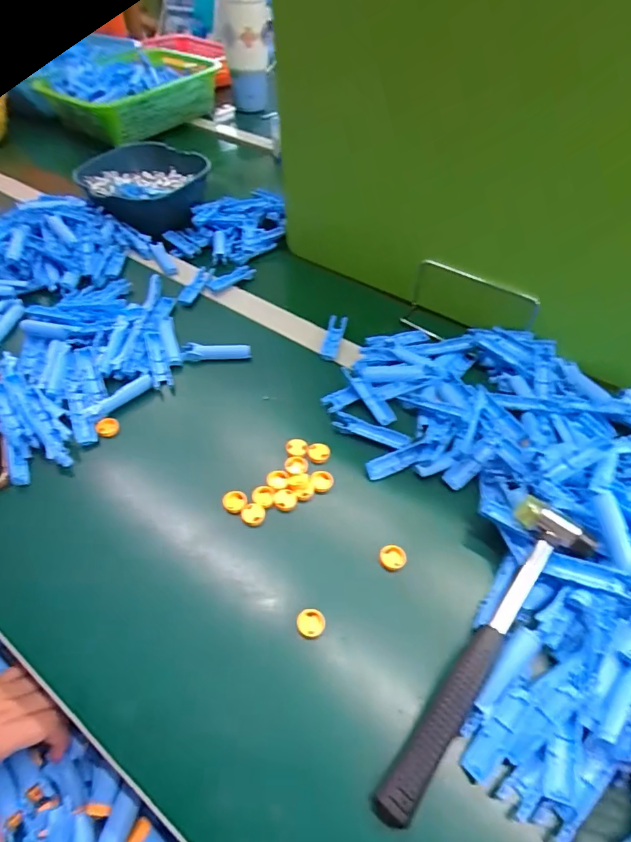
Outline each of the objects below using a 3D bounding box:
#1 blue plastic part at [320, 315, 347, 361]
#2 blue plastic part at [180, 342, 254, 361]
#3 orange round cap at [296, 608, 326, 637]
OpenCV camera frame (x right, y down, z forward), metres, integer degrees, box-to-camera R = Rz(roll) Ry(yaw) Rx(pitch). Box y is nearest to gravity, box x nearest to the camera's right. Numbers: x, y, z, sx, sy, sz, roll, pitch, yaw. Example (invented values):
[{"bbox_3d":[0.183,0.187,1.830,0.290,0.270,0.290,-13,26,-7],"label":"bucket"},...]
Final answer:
[{"bbox_3d":[0.022,-0.102,0.562,0.021,0.015,0.084,10,50,8],"label":"blue plastic part"},{"bbox_3d":[-0.117,-0.083,0.538,0.080,0.017,0.017,-2,50,-2],"label":"blue plastic part"},{"bbox_3d":[-0.004,0.157,0.354,0.021,0.006,0.019,-3,50,-3],"label":"orange round cap"}]

